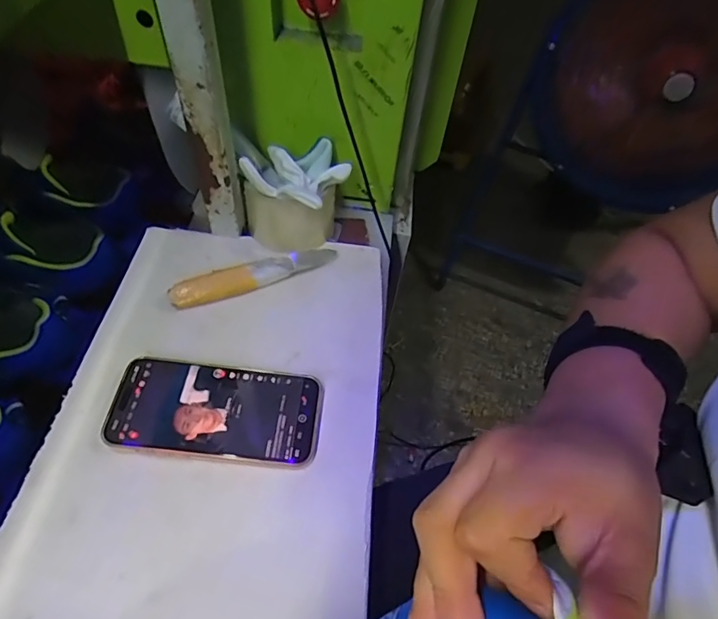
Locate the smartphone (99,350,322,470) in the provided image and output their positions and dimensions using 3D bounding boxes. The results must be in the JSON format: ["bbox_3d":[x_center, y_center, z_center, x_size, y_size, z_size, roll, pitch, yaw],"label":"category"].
[{"bbox_3d":[-0.116,0.084,0.397,0.164,0.016,0.082,6,54,-1],"label":"smartphone"}]

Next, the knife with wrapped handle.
[{"bbox_3d":[-0.102,-0.036,0.481,0.169,0.017,0.028,-20,58,-19],"label":"knife with wrapped handle"}]

